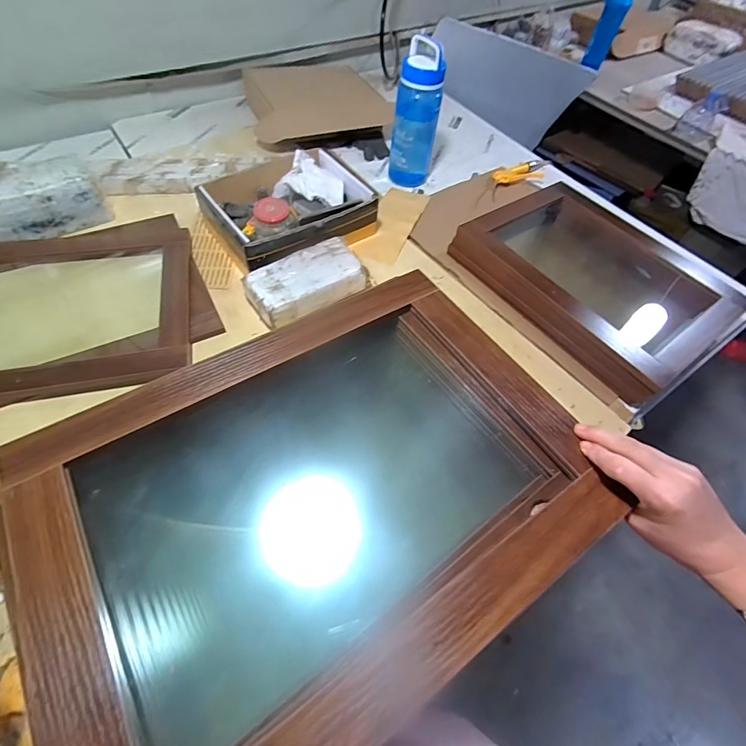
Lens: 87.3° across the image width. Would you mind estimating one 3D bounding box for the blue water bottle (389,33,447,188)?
[{"bbox_3d":[0.101,-0.589,0.908,0.103,0.268,0.076,10,57,1],"label":"blue water bottle"}]

